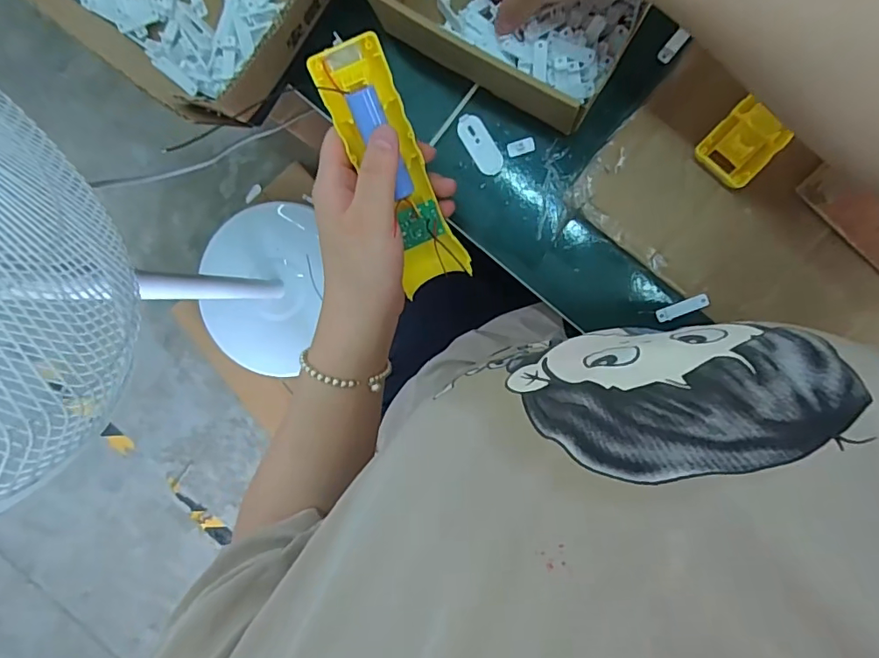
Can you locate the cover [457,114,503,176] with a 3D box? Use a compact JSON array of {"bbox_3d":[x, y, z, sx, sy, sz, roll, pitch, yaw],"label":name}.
[{"bbox_3d":[0.031,-0.142,0.396,0.019,0.004,0.050,-32,85,7],"label":"cover"}]

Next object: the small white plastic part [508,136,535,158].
[{"bbox_3d":[0.062,-0.139,0.393,0.021,0.004,0.011,-14,87,8],"label":"small white plastic part"}]

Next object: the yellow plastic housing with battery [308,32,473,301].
[{"bbox_3d":[-0.027,-0.095,0.321,0.042,0.017,0.155,-20,119,8],"label":"yellow plastic housing with battery"}]

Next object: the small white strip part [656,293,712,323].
[{"bbox_3d":[0.184,-0.016,0.388,0.038,0.004,0.011,-21,86,8],"label":"small white strip part"}]

